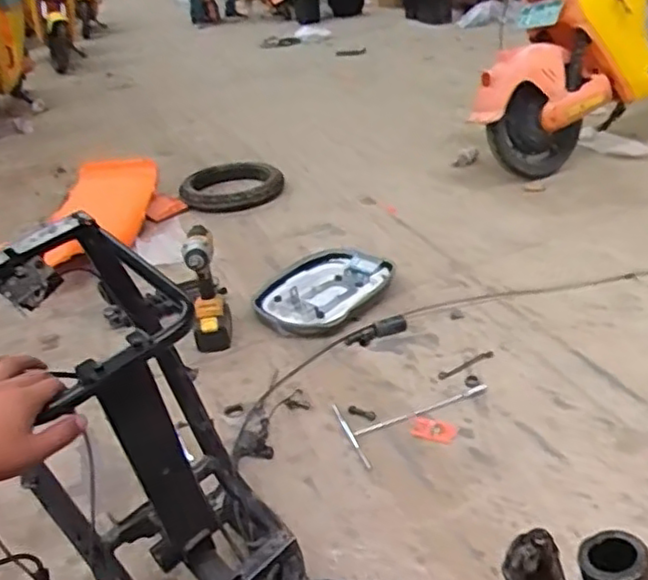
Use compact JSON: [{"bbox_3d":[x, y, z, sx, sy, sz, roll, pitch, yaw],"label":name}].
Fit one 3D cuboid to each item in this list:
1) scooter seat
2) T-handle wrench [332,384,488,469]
[{"bbox_3d":[-0.001,-0.003,1.607,0.249,0.058,0.343,20,39,38],"label":"scooter seat"},{"bbox_3d":[0.181,0.227,1.226,0.295,0.019,0.157,-15,31,-14],"label":"T-handle wrench"}]

